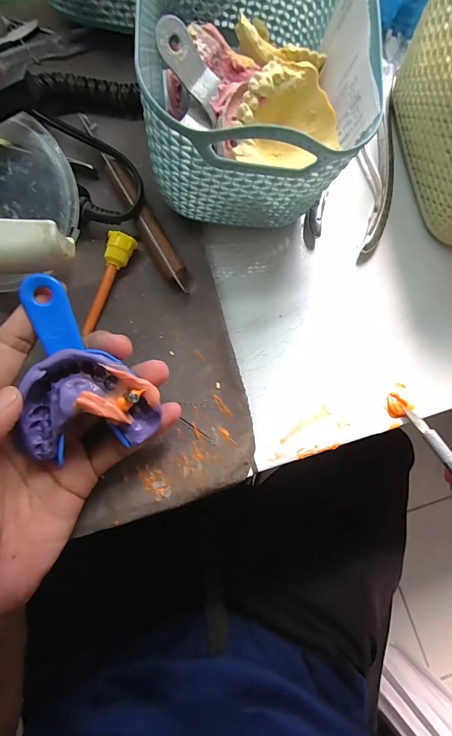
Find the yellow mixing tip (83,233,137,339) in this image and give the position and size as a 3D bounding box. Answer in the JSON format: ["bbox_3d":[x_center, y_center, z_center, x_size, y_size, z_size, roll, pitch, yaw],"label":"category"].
[{"bbox_3d":[-0.075,-0.053,0.213,0.015,0.013,0.066,19,81,0],"label":"yellow mixing tip"}]

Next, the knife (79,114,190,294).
[{"bbox_3d":[-0.062,-0.112,0.222,0.014,0.013,0.142,-30,84,-6],"label":"knife"}]

